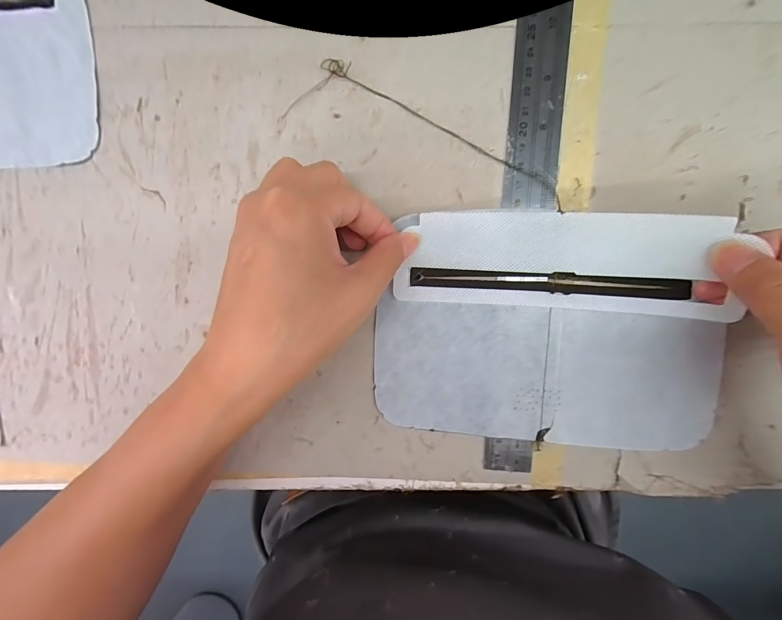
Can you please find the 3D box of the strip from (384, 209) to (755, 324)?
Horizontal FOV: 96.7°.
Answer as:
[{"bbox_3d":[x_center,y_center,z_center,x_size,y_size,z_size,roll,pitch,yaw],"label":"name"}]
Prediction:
[{"bbox_3d":[0.090,-0.027,0.193,0.167,0.013,0.052,4,98,14],"label":"strip"}]

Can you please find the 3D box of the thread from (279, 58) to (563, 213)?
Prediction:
[{"bbox_3d":[0.022,-0.104,0.198,0.171,0.004,0.045,16,98,2],"label":"thread"}]

